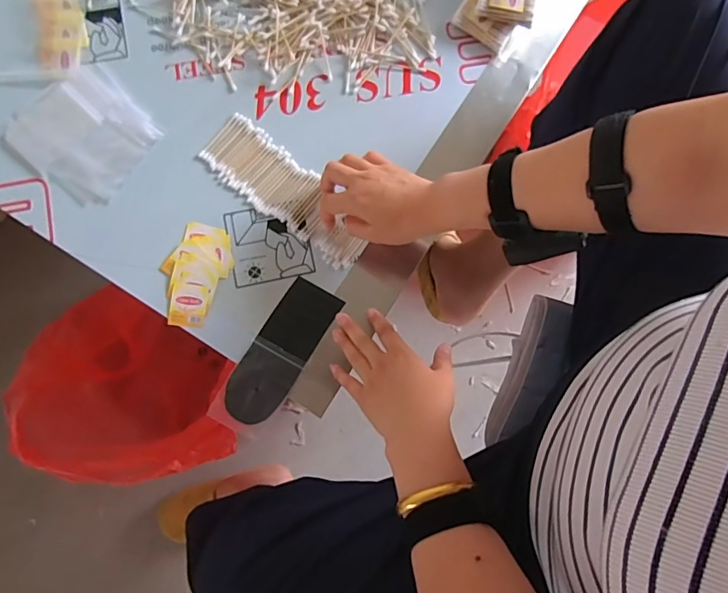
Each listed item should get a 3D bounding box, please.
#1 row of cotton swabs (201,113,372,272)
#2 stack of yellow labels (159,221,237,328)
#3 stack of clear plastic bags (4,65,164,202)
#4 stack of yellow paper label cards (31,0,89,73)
[{"bbox_3d":[-0.093,-0.122,0.552,0.222,0.005,0.075,45,83,5],"label":"row of cotton swabs"},{"bbox_3d":[-0.191,-0.026,0.525,0.066,0.004,0.114,23,80,2],"label":"stack of yellow labels"},{"bbox_3d":[-0.324,-0.190,0.543,0.144,0.013,0.131,41,81,5],"label":"stack of clear plastic bags"},{"bbox_3d":[-0.367,-0.323,0.566,0.055,0.007,0.121,-13,81,-5],"label":"stack of yellow paper label cards"}]

